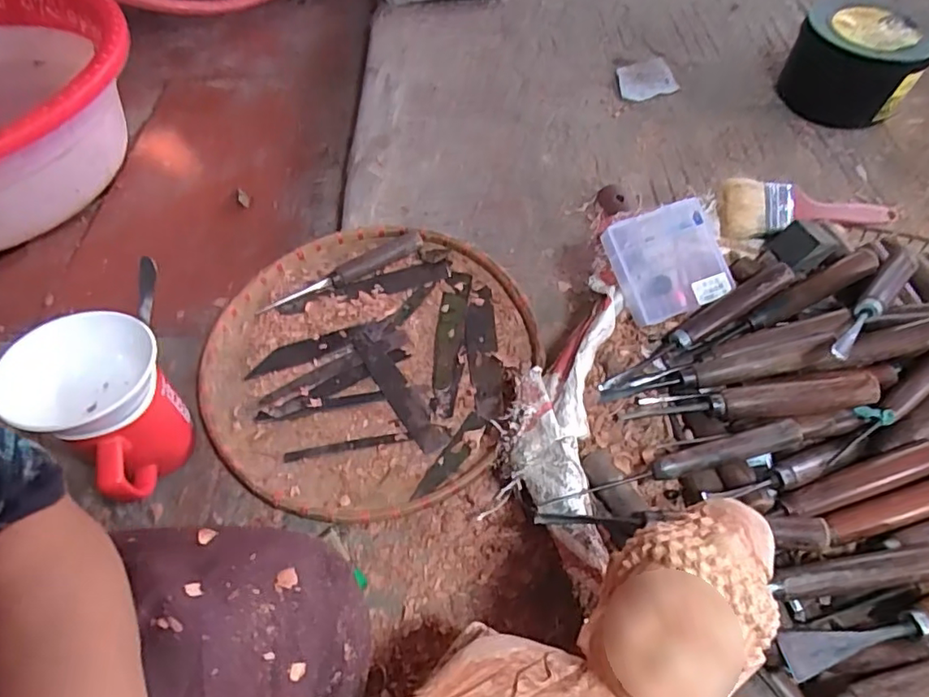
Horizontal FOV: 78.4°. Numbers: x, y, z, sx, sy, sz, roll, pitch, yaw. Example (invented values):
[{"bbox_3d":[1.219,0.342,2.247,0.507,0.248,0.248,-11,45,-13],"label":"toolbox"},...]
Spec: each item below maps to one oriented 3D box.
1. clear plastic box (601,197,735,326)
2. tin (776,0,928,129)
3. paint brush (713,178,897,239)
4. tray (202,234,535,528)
[{"bbox_3d":[0.168,-0.071,0.470,0.084,0.023,0.087,-22,82,1],"label":"clear plastic box"},{"bbox_3d":[0.461,-0.337,0.677,0.135,0.098,0.124,0,55,0],"label":"tin"},{"bbox_3d":[0.299,-0.121,0.495,0.173,0.014,0.047,-3,100,-13],"label":"paint brush"},{"bbox_3d":[-0.088,0.006,0.517,0.288,0.023,0.289,0,55,0],"label":"tray"}]

